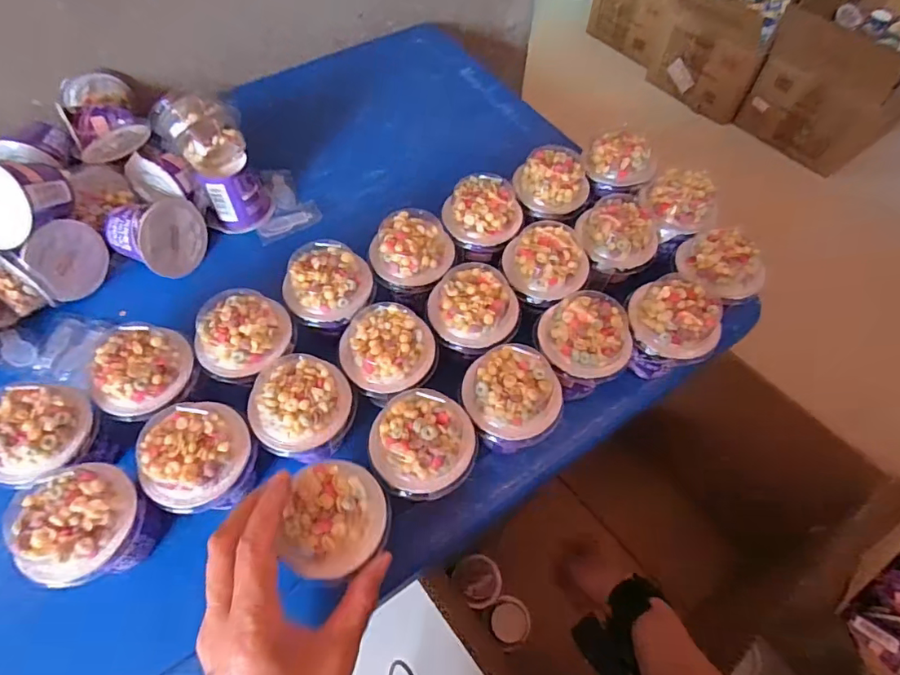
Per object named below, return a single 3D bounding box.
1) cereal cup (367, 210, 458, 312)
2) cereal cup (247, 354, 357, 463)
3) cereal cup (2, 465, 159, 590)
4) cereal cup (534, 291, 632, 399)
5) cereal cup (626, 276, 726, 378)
[{"bbox_3d":[-0.031,-0.058,0.430,0.061,0.058,0.067,0,58,0],"label":"cereal cup"},{"bbox_3d":[-0.103,0.050,0.369,0.067,0.058,0.063,0,58,0],"label":"cereal cup"},{"bbox_3d":[-0.228,0.122,0.330,0.063,0.069,0.069,0,58,0],"label":"cereal cup"},{"bbox_3d":[0.099,0.009,0.394,0.065,0.058,0.058,39,66,21],"label":"cereal cup"},{"bbox_3d":[0.172,-0.008,0.408,0.062,0.066,0.062,0,58,0],"label":"cereal cup"}]

